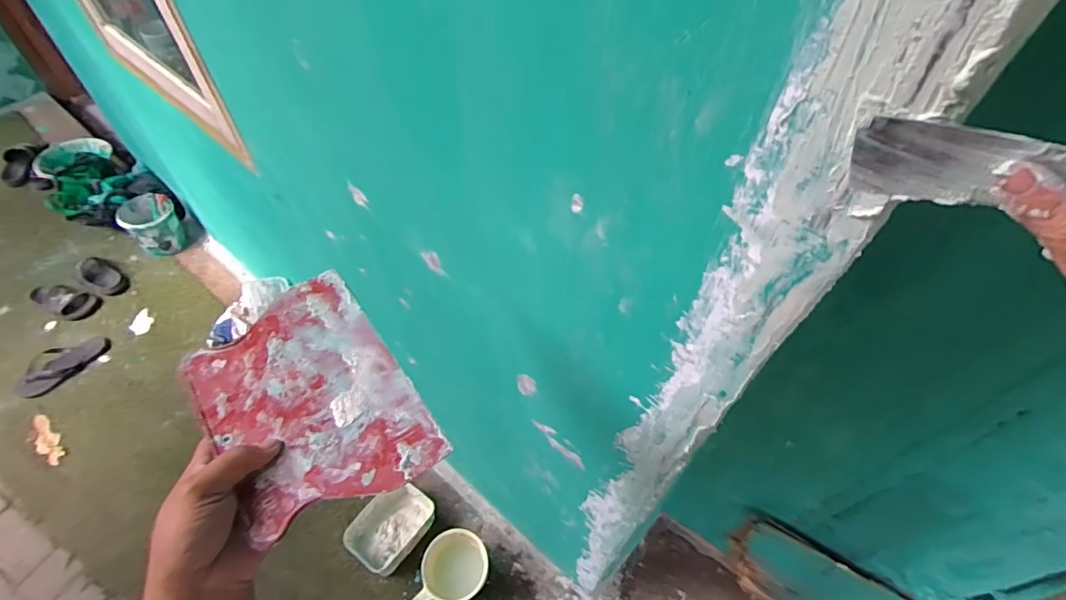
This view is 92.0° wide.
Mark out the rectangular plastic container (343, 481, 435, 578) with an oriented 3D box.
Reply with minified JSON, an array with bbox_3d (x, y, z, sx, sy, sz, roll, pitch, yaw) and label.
[{"bbox_3d":[-0.354,0.573,1.298,0.152,0.073,0.203,28,56,19],"label":"rectangular plastic container"}]

